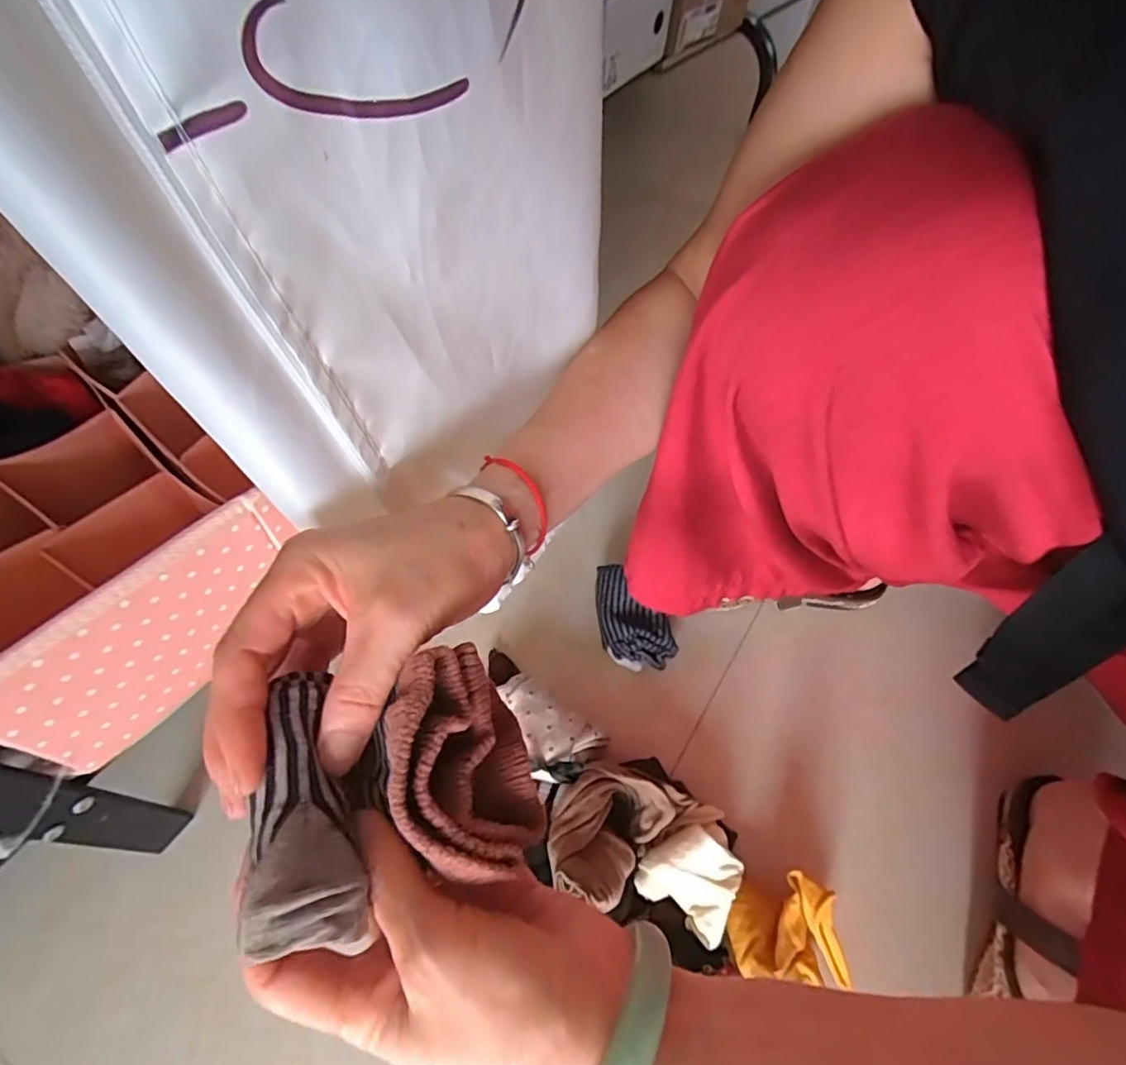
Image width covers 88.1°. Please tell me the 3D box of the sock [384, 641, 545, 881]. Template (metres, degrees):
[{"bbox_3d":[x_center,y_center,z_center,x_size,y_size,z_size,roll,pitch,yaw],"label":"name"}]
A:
[{"bbox_3d":[-0.034,0.077,0.198,0.043,0.043,0.069,-17,61,-15],"label":"sock"}]

